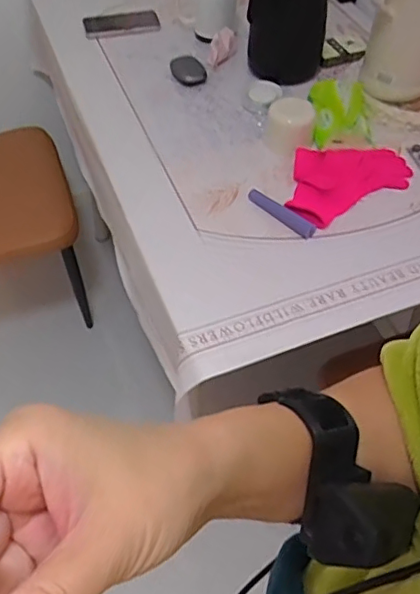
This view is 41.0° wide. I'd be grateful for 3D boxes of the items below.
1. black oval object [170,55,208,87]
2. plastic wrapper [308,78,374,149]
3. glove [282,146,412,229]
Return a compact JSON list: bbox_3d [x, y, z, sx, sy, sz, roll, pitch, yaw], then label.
[{"bbox_3d":[-0.042,-0.451,1.116,0.060,0.024,0.091,-21,56,-16],"label":"black oval object"},{"bbox_3d":[0.235,-0.329,0.993,0.104,0.068,0.124,-2,53,-3],"label":"plastic wrapper"},{"bbox_3d":[0.217,-0.208,0.932,0.243,0.031,0.148,-26,57,-19],"label":"glove"}]

